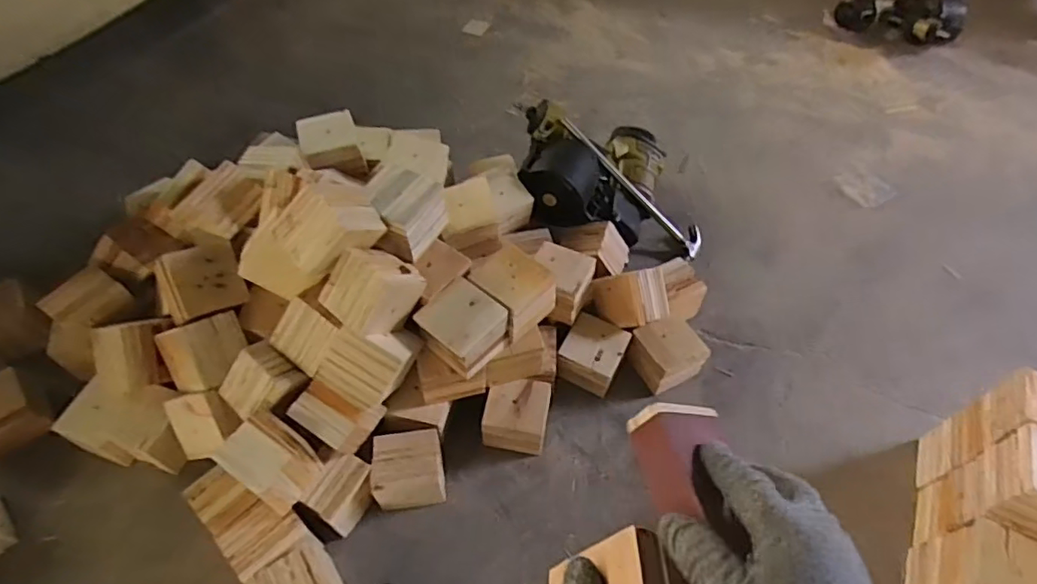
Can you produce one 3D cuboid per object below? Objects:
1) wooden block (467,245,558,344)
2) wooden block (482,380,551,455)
[{"bbox_3d":[-0.010,-0.004,0.883,0.094,0.075,0.111,-37,63,-24],"label":"wooden block"},{"bbox_3d":[-0.002,0.197,0.943,0.100,0.061,0.097,8,55,4],"label":"wooden block"}]

